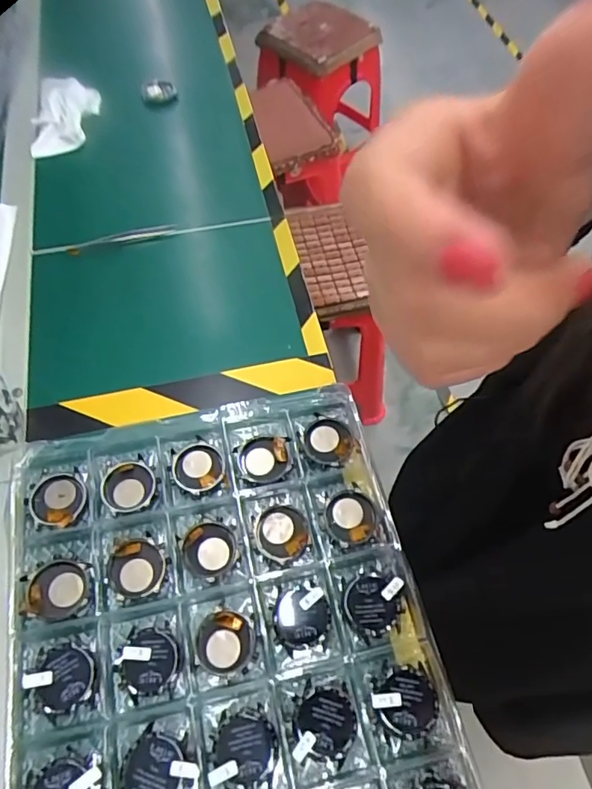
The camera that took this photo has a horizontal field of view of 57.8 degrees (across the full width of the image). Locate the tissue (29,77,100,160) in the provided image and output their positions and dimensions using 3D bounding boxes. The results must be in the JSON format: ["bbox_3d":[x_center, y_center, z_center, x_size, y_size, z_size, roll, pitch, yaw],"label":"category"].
[{"bbox_3d":[-0.322,-0.379,0.736,0.083,0.050,0.118,0,57,-1],"label":"tissue"}]

